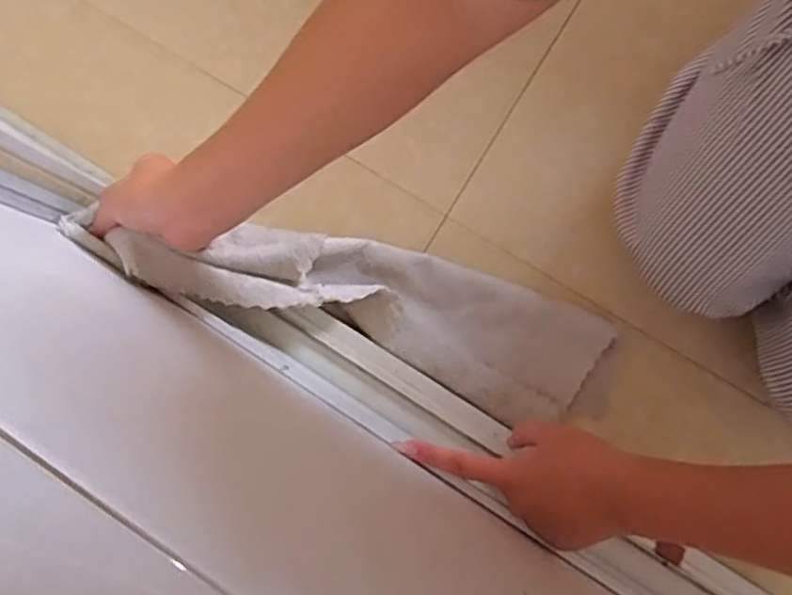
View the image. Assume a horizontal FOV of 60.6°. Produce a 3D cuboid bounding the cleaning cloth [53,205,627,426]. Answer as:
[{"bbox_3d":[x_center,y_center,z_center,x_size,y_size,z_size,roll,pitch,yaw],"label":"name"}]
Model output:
[{"bbox_3d":[-0.021,0.009,0.604,0.475,0.084,0.136,15,78,-25],"label":"cleaning cloth"}]

